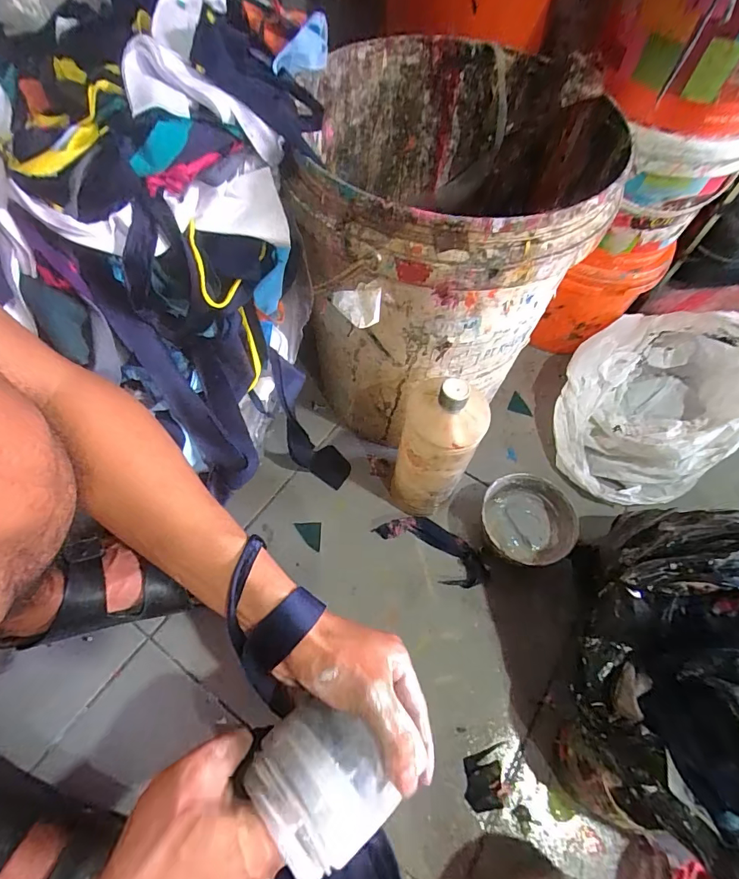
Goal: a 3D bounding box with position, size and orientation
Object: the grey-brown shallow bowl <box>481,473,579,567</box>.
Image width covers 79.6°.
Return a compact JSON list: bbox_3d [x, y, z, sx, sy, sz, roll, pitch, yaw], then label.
[{"bbox_3d":[0.192,0.106,0.561,0.114,0.064,0.107,2,60,-3],"label":"grey-brown shallow bowl"}]

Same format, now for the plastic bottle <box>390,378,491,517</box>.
[{"bbox_3d":[0.072,0.018,0.513,0.082,0.240,0.069,16,60,6],"label":"plastic bottle"}]

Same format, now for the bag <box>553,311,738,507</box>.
[{"bbox_3d":[0.411,-0.065,0.638,0.327,0.137,0.234,-32,67,-20],"label":"bag"}]

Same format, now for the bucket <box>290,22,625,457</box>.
[{"bbox_3d":[0.069,-0.196,0.531,0.294,0.345,0.310,2,60,-3],"label":"bucket"}]

